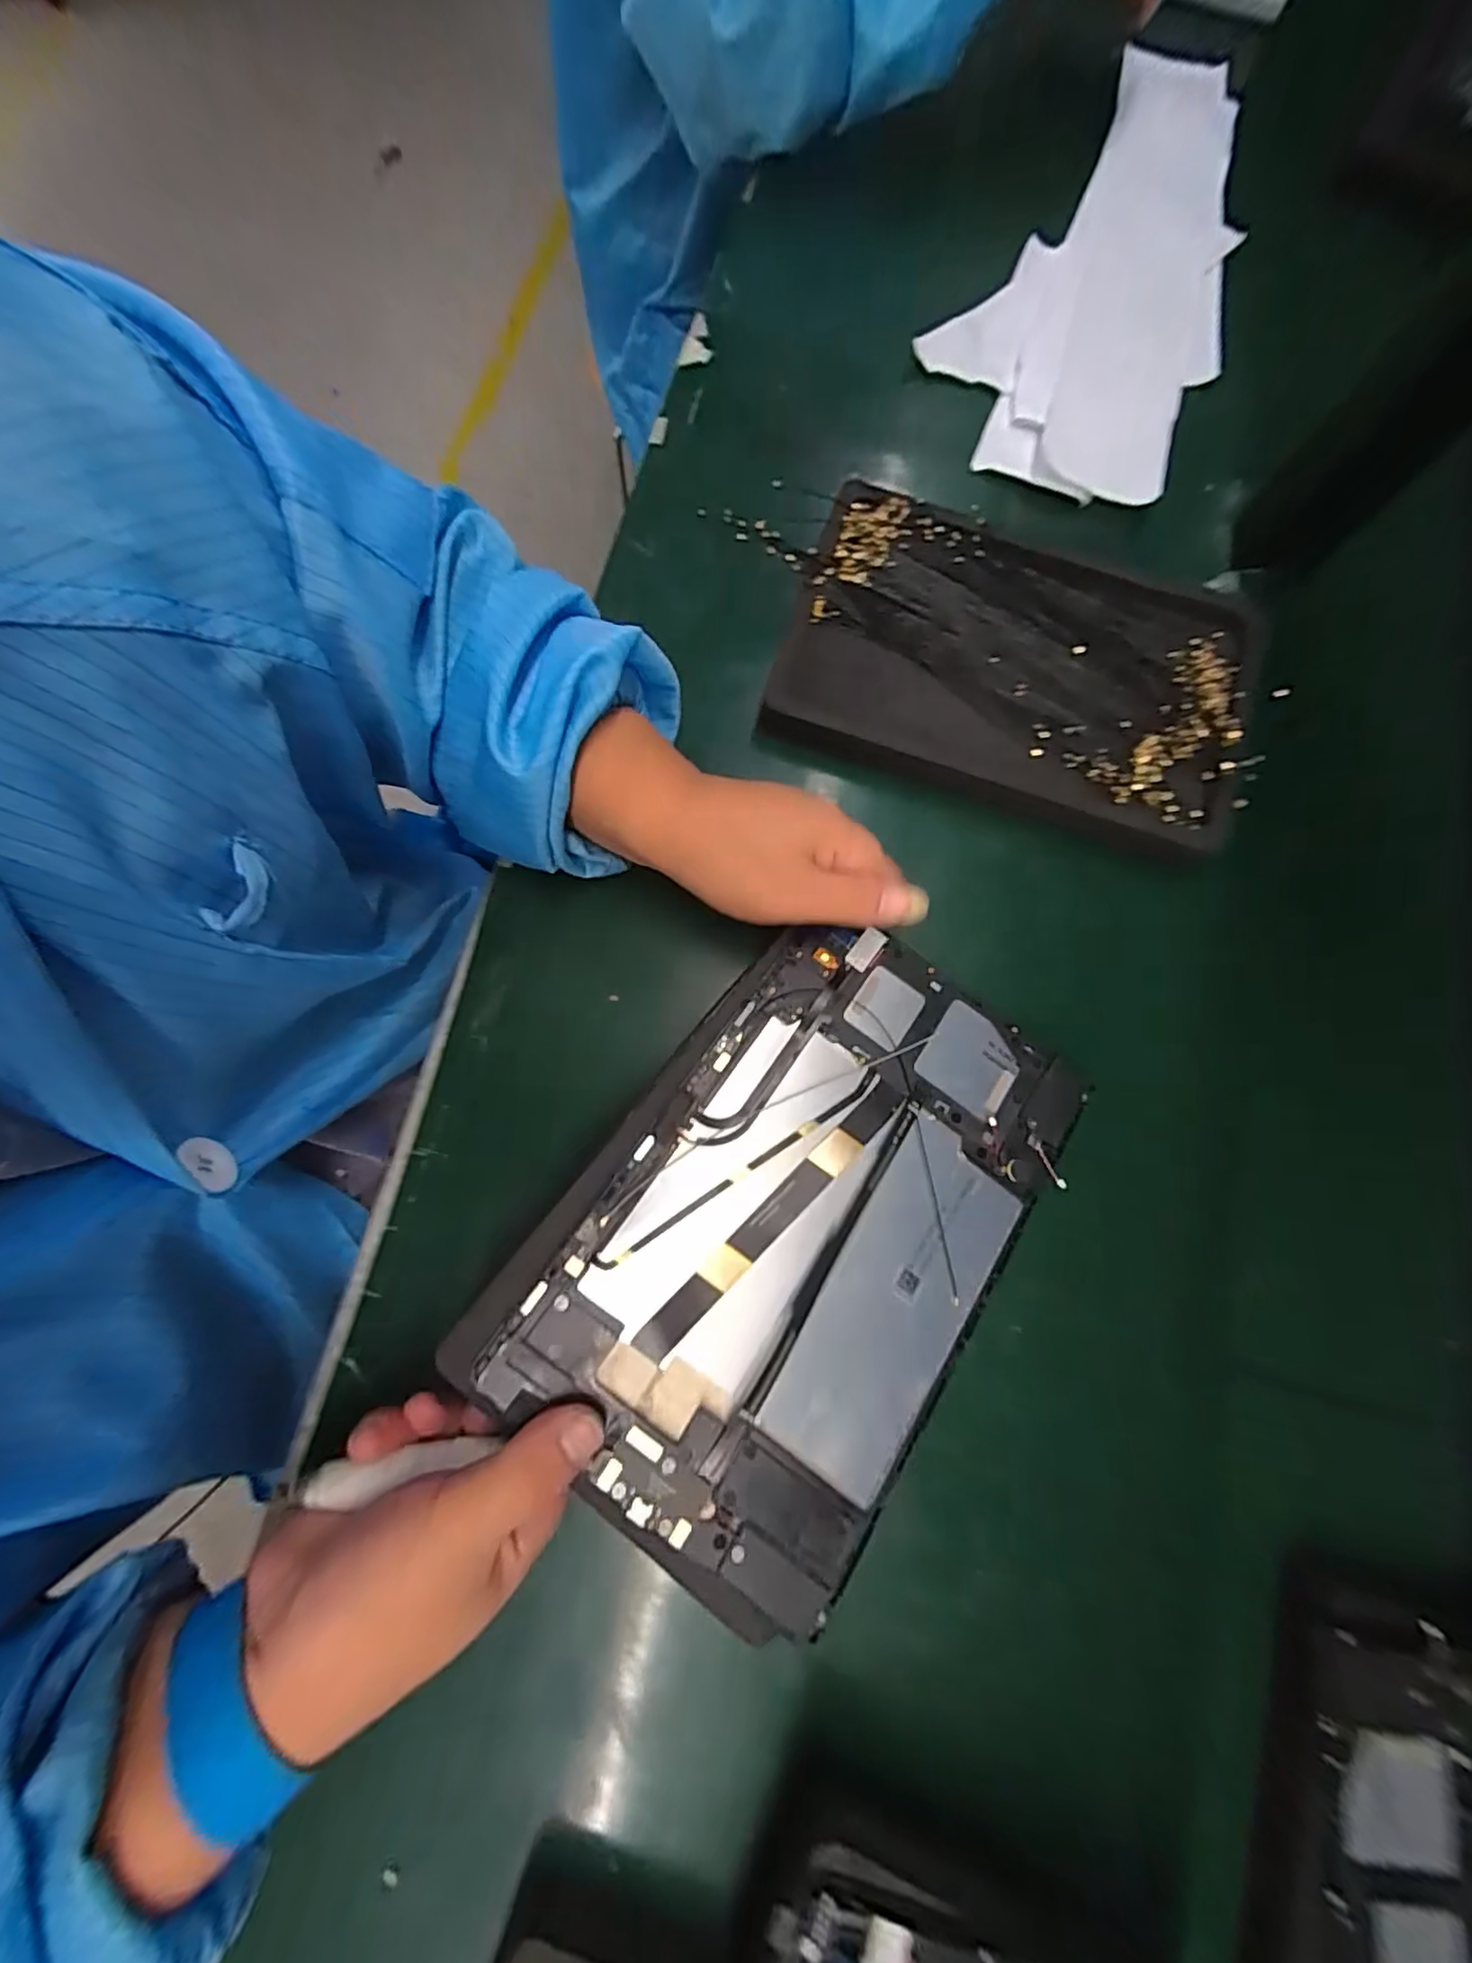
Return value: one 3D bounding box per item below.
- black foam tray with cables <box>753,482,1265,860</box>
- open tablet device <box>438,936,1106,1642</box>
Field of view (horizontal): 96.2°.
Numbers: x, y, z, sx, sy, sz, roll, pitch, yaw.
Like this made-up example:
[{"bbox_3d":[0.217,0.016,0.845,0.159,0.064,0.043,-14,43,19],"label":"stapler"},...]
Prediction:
[{"bbox_3d":[0.147,-0.163,0.352,0.235,0.031,0.154,17,77,3],"label":"black foam tray with cables"},{"bbox_3d":[0.028,0.092,0.264,0.156,0.006,0.236,37,71,4],"label":"open tablet device"}]

